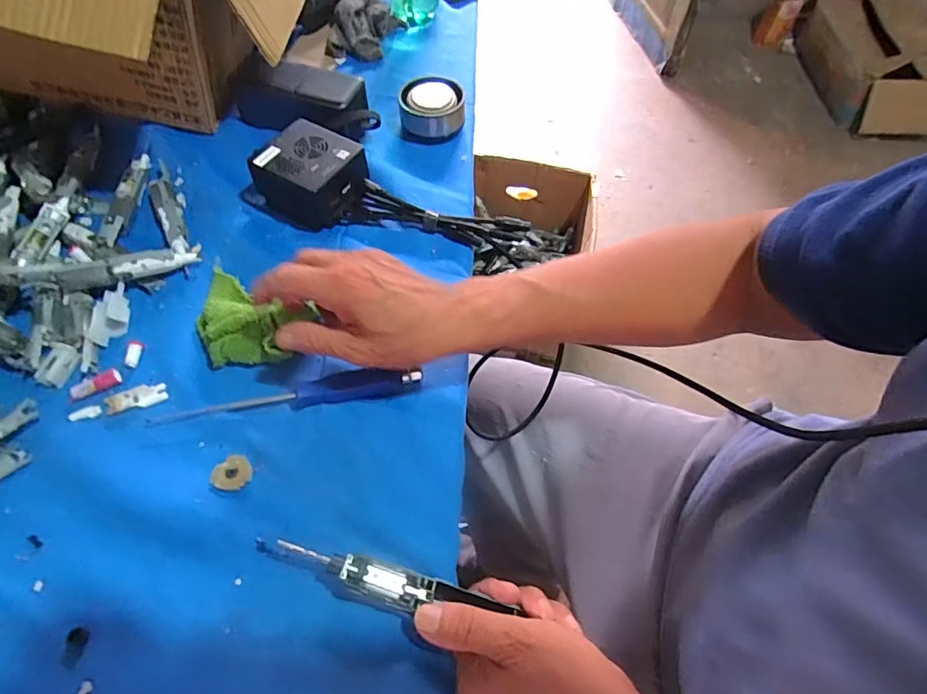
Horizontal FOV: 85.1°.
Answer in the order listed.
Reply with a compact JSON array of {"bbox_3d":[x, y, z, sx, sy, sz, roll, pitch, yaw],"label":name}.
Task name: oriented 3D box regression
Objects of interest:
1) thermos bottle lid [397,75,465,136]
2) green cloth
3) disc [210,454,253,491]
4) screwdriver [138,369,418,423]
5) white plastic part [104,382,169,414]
[{"bbox_3d":[-0.033,-0.246,0.524,0.064,0.039,0.058,-26,64,-16],"label":"thermos bottle lid"},{"bbox_3d":[-0.165,-0.017,0.384,0.089,0.028,0.062,23,61,11],"label":"green cloth"},{"bbox_3d":[-0.156,0.085,0.338,0.025,0.006,0.023,1,60,-2],"label":"disc"},{"bbox_3d":[-0.126,0.036,0.366,0.189,0.013,0.016,-8,60,-7],"label":"screwdriver"},{"bbox_3d":[-0.239,0.036,0.368,0.041,0.004,0.018,-12,61,-9],"label":"white plastic part"}]

